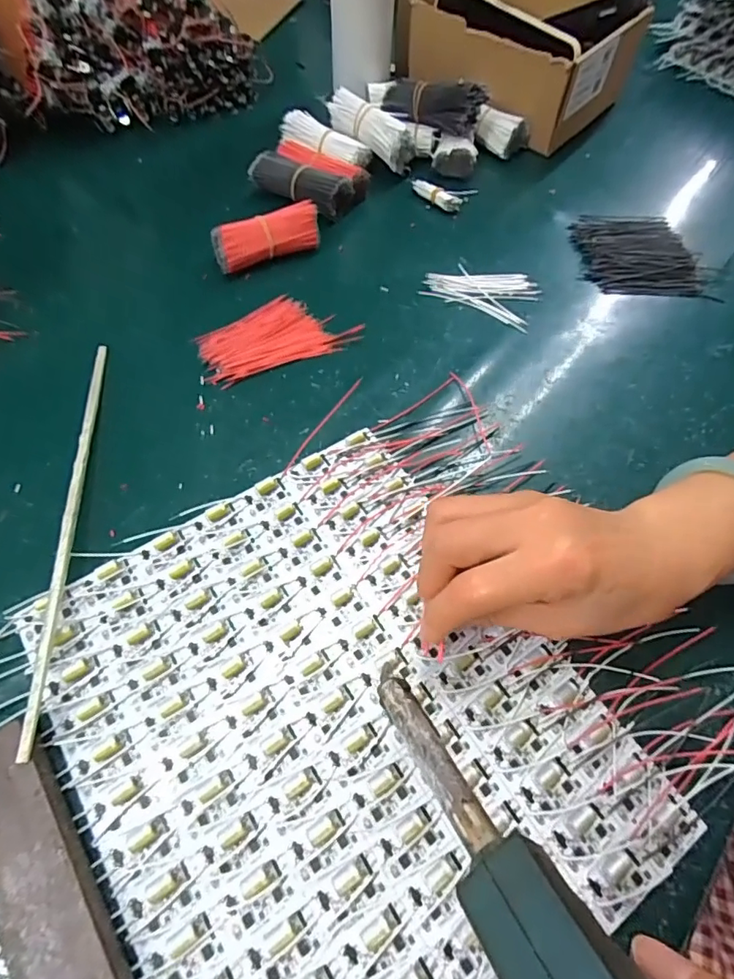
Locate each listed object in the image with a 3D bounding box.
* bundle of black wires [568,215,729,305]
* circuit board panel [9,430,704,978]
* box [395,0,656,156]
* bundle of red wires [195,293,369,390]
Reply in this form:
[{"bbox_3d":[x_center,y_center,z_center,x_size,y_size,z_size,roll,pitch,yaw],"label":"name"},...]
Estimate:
[{"bbox_3d":[0.240,-0.210,0.460,0.110,0.016,0.099,5,61,1],"label":"bundle of black wires"},{"bbox_3d":[-0.018,0.117,0.270,0.242,0.008,0.281,-30,66,-18],"label":"circuit board panel"},{"bbox_3d":[0.151,-0.481,0.565,0.232,0.105,0.171,38,66,17],"label":"box"},{"bbox_3d":[-0.072,-0.123,0.411,0.119,0.007,0.066,-22,64,-14],"label":"bundle of red wires"}]

